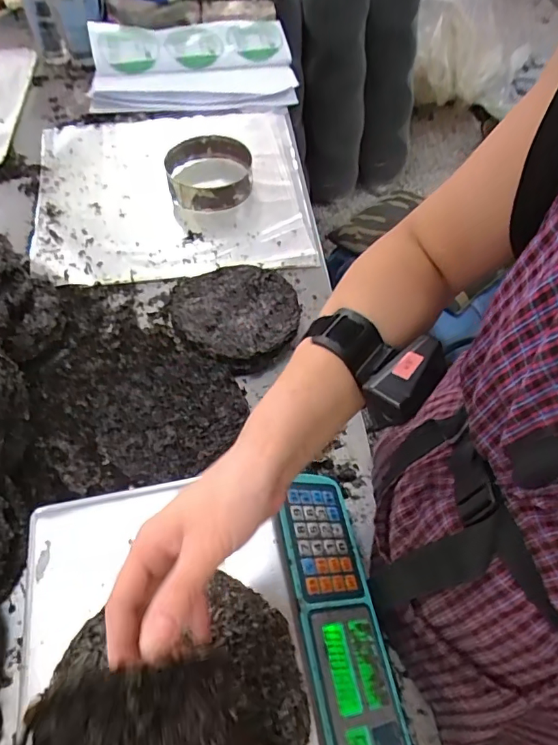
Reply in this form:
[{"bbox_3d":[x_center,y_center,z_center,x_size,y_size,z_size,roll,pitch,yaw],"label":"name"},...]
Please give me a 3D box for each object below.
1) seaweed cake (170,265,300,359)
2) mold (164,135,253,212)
[{"bbox_3d":[-0.070,-0.104,0.816,0.196,0.027,0.192,1,57,-1],"label":"seaweed cake"},{"bbox_3d":[-0.139,-0.403,1.010,0.172,0.055,0.178,1,57,-1],"label":"mold"}]

